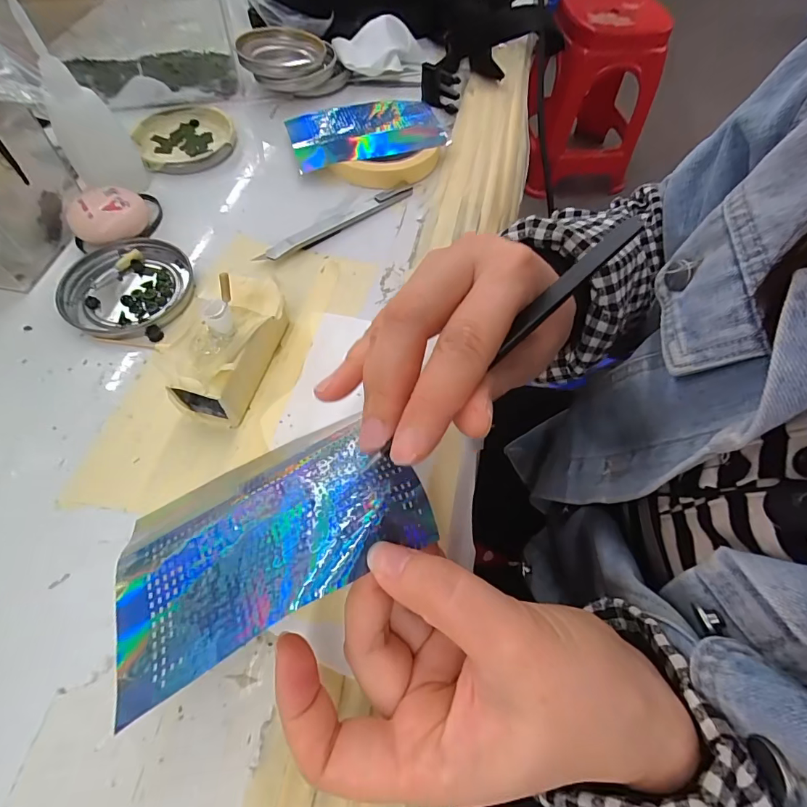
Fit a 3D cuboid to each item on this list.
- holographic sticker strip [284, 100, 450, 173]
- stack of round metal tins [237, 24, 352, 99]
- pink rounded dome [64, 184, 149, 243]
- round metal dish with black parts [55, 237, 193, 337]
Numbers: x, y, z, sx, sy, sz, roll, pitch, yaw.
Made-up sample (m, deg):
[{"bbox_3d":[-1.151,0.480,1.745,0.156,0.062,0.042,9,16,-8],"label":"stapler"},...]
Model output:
[{"bbox_3d":[-0.029,-0.225,0.355,0.127,0.015,0.075,-11,62,-7],"label":"holographic sticker strip"},{"bbox_3d":[-0.104,-0.320,0.397,0.088,0.029,0.081,-16,63,-9],"label":"stack of round metal tins"},{"bbox_3d":[-0.202,-0.129,0.294,0.048,0.023,0.041,-34,67,-17],"label":"pink rounded dome"},{"bbox_3d":[-0.181,-0.076,0.277,0.078,0.008,0.074,-9,62,-5],"label":"round metal dish with black parts"}]

